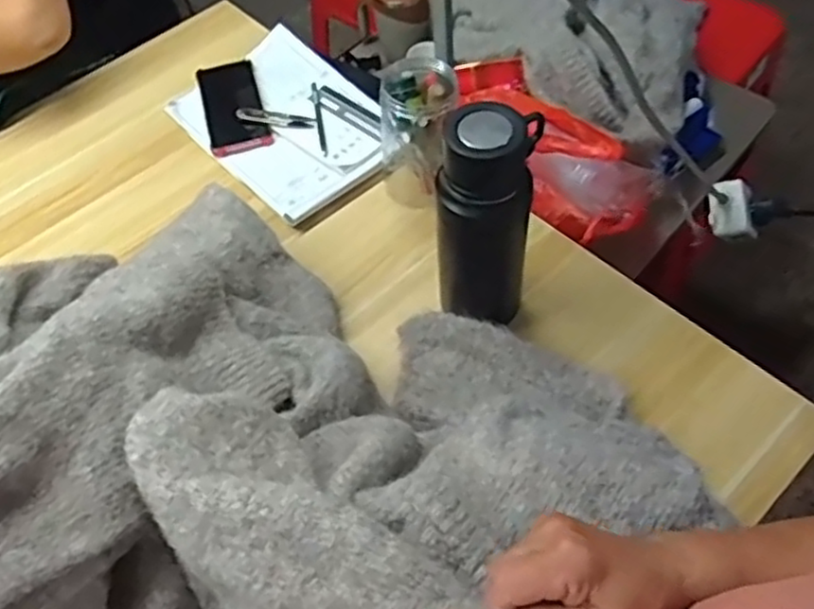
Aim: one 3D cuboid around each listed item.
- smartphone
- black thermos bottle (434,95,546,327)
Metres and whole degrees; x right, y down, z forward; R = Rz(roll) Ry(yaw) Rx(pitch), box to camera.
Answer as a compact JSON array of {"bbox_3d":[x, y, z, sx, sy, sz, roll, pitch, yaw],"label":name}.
[{"bbox_3d":[-0.228,-0.260,0.954,0.074,0.014,0.164,-16,56,-7],"label":"smartphone"},{"bbox_3d":[0.070,-0.067,0.670,0.087,0.241,0.068,-2,56,3],"label":"black thermos bottle"}]

